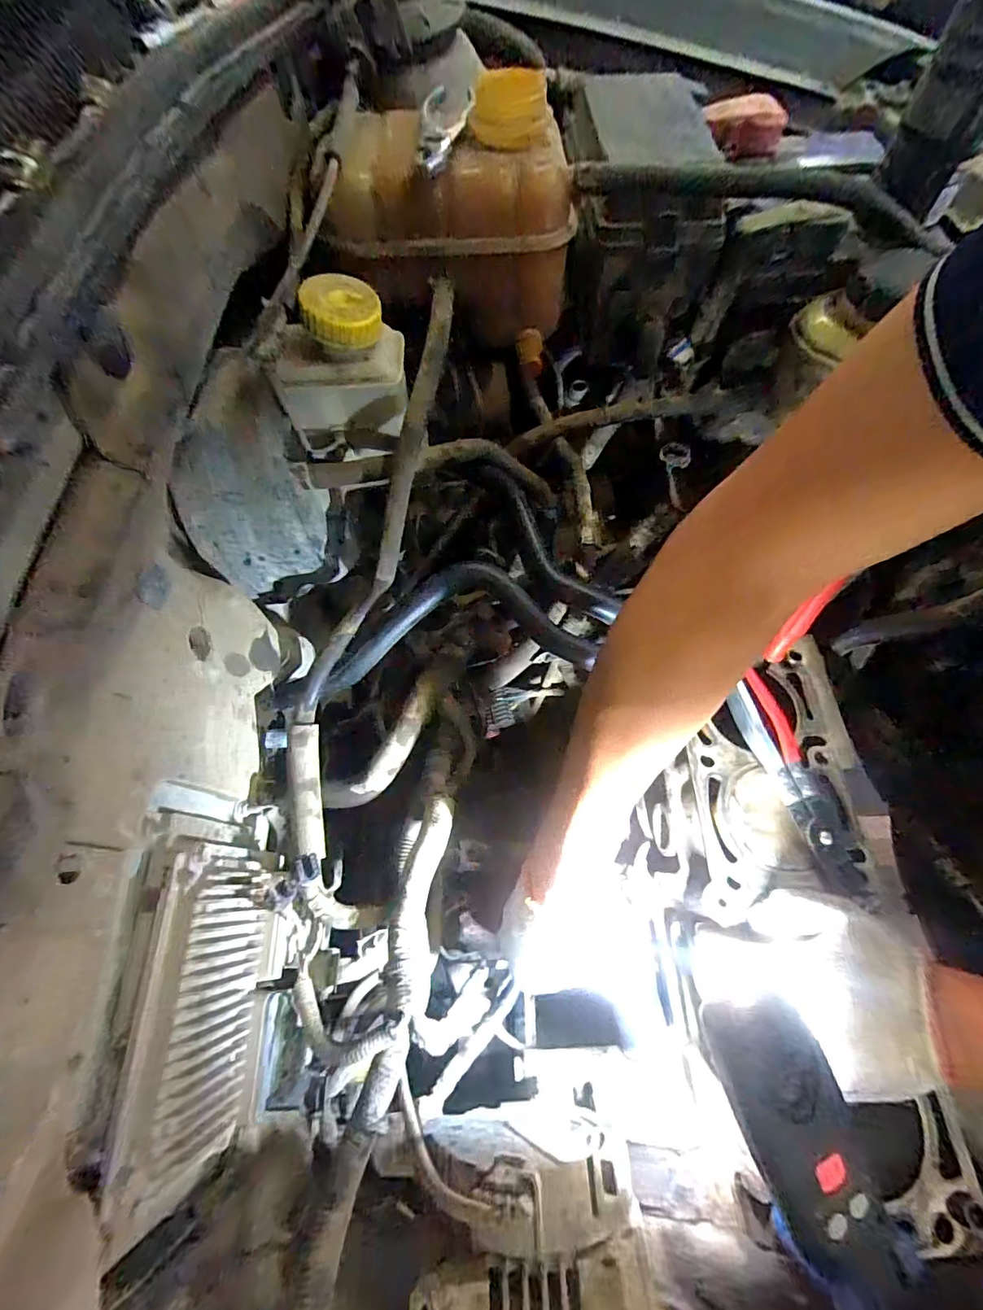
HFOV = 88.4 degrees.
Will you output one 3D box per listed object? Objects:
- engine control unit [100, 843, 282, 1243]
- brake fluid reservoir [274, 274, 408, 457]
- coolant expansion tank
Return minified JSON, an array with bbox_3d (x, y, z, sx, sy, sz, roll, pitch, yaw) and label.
[{"bbox_3d":[-0.176,0.215,0.314,0.029,0.096,0.176,-3,65,1],"label":"engine control unit"},{"bbox_3d":[-0.106,-0.197,0.366,0.089,0.102,0.058,-12,65,-3],"label":"brake fluid reservoir"},{"bbox_3d":[-0.031,-0.346,0.413,0.189,0.139,0.150,-12,65,-3],"label":"coolant expansion tank"}]

